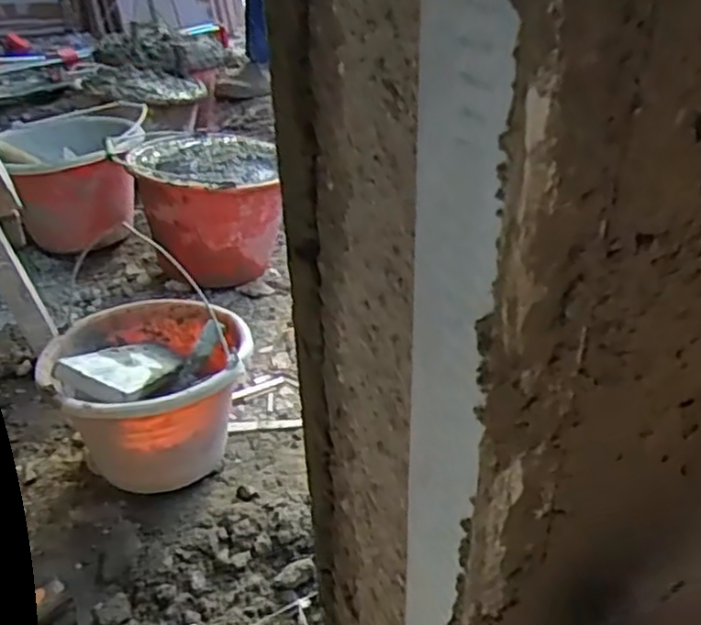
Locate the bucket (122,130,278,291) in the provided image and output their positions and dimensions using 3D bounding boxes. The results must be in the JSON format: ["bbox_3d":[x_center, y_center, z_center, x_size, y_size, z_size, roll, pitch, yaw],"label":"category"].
[{"bbox_3d":[-0.257,-0.187,1.330,0.226,0.208,0.260,-15,38,-18],"label":"bucket"}]

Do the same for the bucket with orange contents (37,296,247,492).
[{"bbox_3d":[-0.245,0.092,0.926,0.229,0.171,0.230,-1,36,1],"label":"bucket with orange contents"}]

